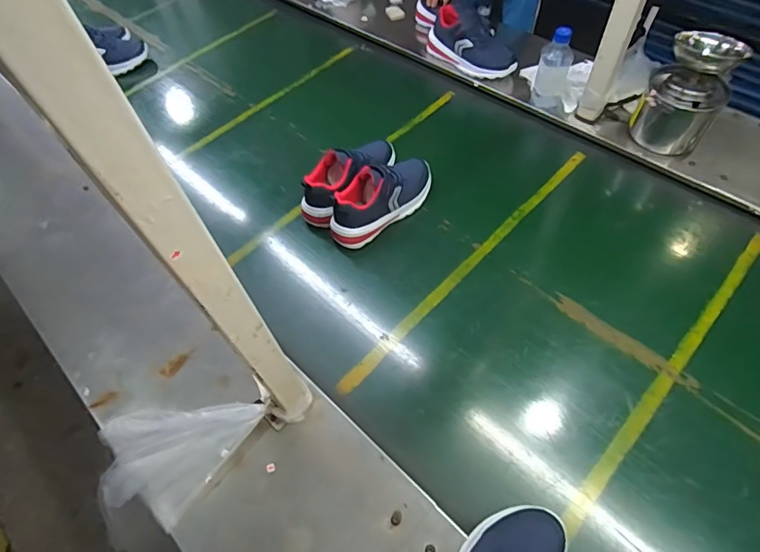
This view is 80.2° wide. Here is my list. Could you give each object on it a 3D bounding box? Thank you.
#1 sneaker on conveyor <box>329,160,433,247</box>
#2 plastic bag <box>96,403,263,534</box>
[{"bbox_3d":[0.008,-0.160,0.887,0.248,0.116,0.088,-40,62,-20],"label":"sneaker on conveyor"},{"bbox_3d":[-0.293,0.266,0.641,0.244,0.056,0.155,-2,56,3],"label":"plastic bag"}]

